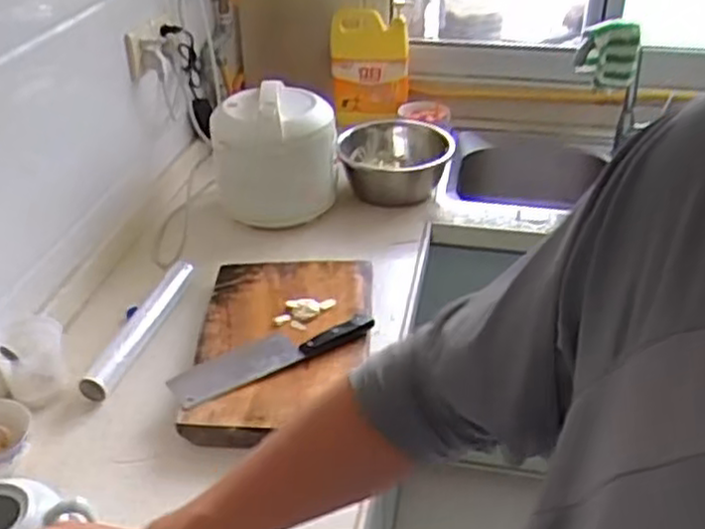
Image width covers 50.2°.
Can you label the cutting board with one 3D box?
[{"bbox_3d":[-0.099,0.111,1.126,0.250,0.040,0.395,-1,33,0],"label":"cutting board"}]

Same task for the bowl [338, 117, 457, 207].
[{"bbox_3d":[0.089,-0.207,1.541,0.226,0.128,0.255,1,33,4],"label":"bowl"}]

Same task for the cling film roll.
[{"bbox_3d":[-0.323,0.092,1.167,0.049,0.037,0.312,7,34,12],"label":"cling film roll"}]

